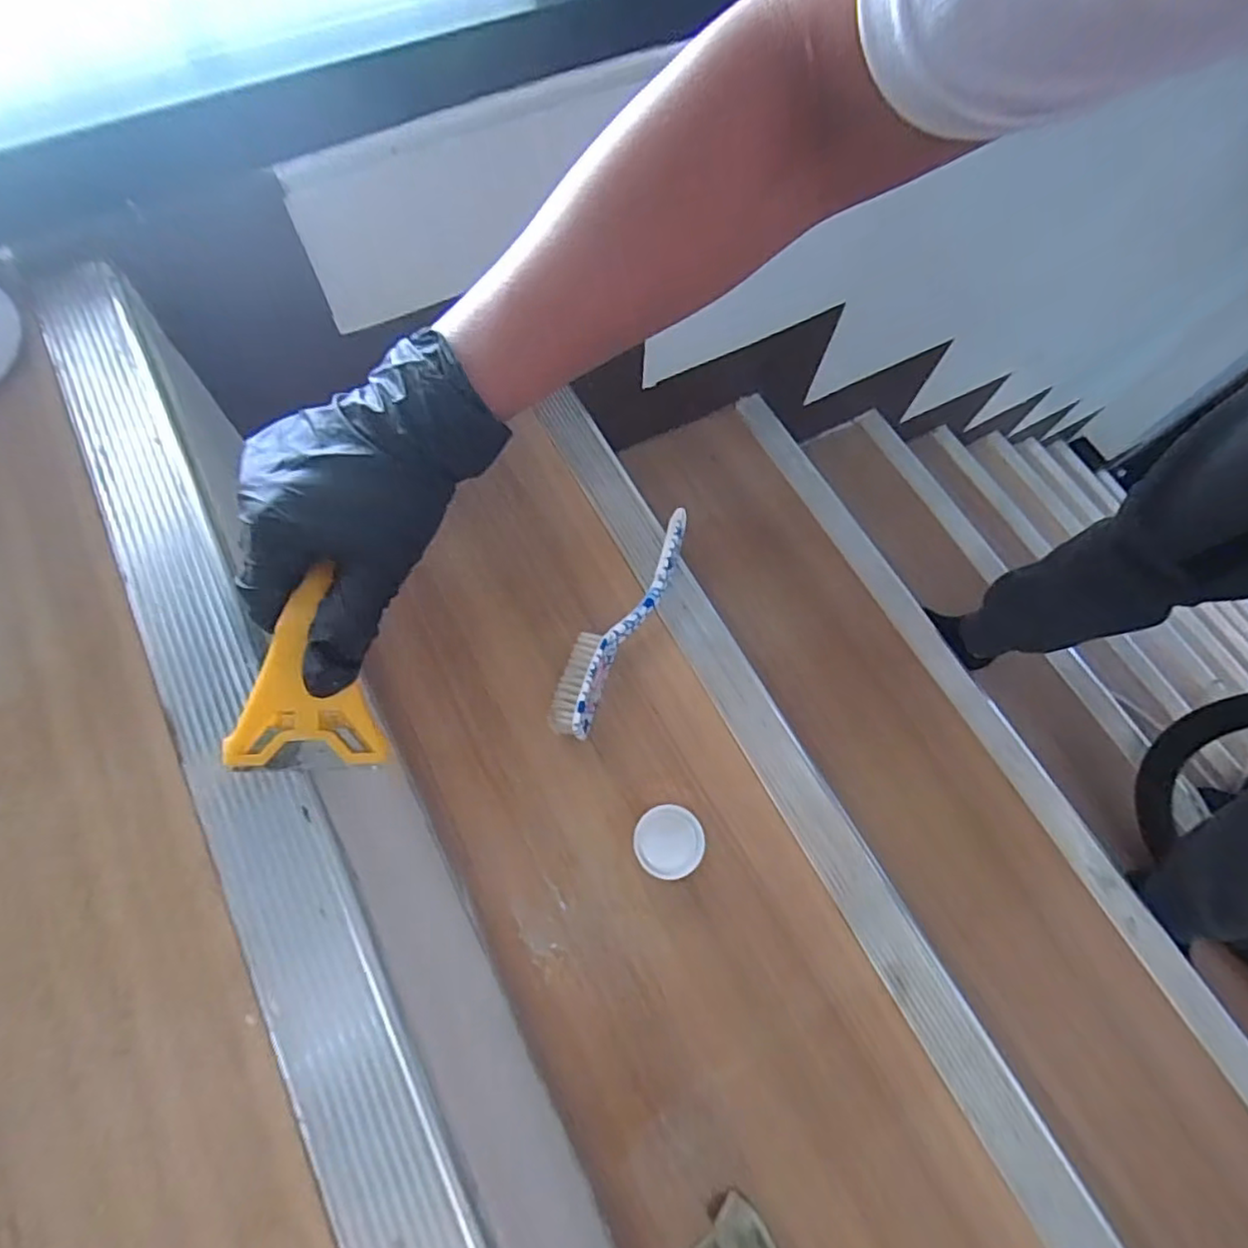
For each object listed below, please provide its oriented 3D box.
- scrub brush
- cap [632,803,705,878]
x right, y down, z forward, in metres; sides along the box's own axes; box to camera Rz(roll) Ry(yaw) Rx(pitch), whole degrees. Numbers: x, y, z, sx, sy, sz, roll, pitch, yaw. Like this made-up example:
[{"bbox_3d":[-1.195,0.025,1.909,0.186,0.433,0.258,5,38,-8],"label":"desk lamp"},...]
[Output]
[{"bbox_3d":[0.000,-0.006,0.508,0.041,0.037,0.207,27,70,7],"label":"scrub brush"},{"bbox_3d":[0.031,0.155,0.457,0.047,0.023,0.048,1,69,-3],"label":"cap"}]

